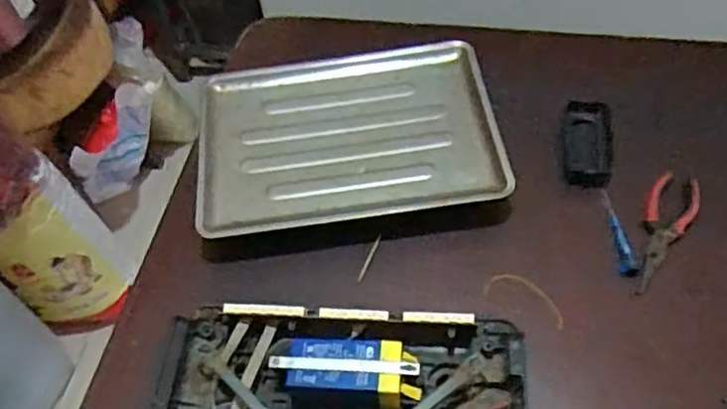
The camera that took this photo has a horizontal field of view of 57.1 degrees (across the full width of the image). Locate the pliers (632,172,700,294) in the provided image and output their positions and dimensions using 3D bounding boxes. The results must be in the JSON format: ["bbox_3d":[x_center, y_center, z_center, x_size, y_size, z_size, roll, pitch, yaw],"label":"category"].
[{"bbox_3d":[0.317,0.026,0.701,0.046,0.016,0.151,20,59,18],"label":"pliers"}]

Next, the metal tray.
[{"bbox_3d":[-0.021,-0.093,0.801,0.341,0.033,0.274,-6,54,1],"label":"metal tray"}]

